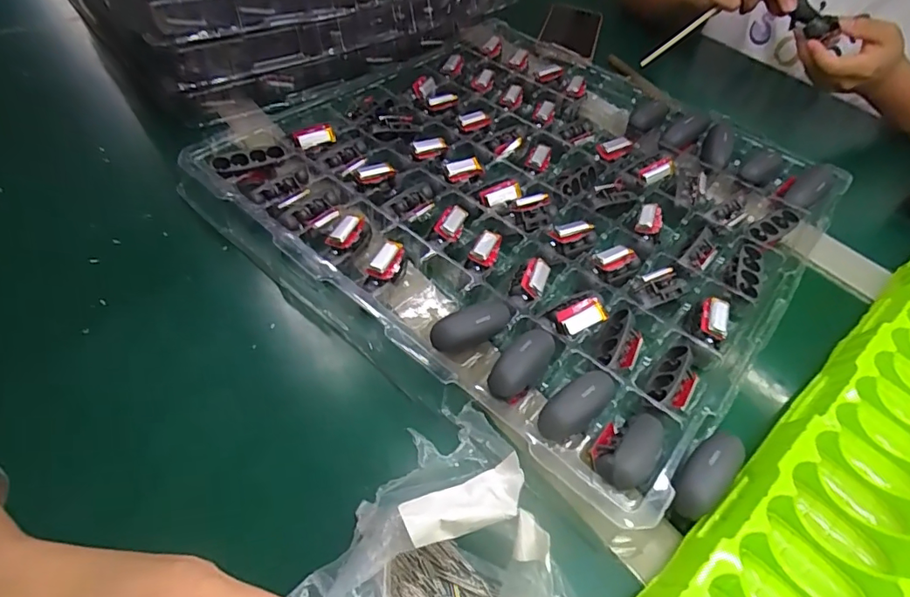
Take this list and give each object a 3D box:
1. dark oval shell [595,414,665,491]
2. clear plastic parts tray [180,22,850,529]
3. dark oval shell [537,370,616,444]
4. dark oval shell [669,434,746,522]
[{"bbox_3d":[0.110,0.090,0.307,0.057,0.015,0.026,-35,60,-26],"label":"dark oval shell"},{"bbox_3d":[0.068,-0.113,0.474,0.459,0.035,0.427,33,58,23],"label":"clear plastic parts tray"},{"bbox_3d":[0.080,0.065,0.323,0.065,0.018,0.022,-30,58,-23],"label":"dark oval shell"},{"bbox_3d":[0.149,0.104,0.306,0.025,0.014,0.059,38,72,26],"label":"dark oval shell"}]

